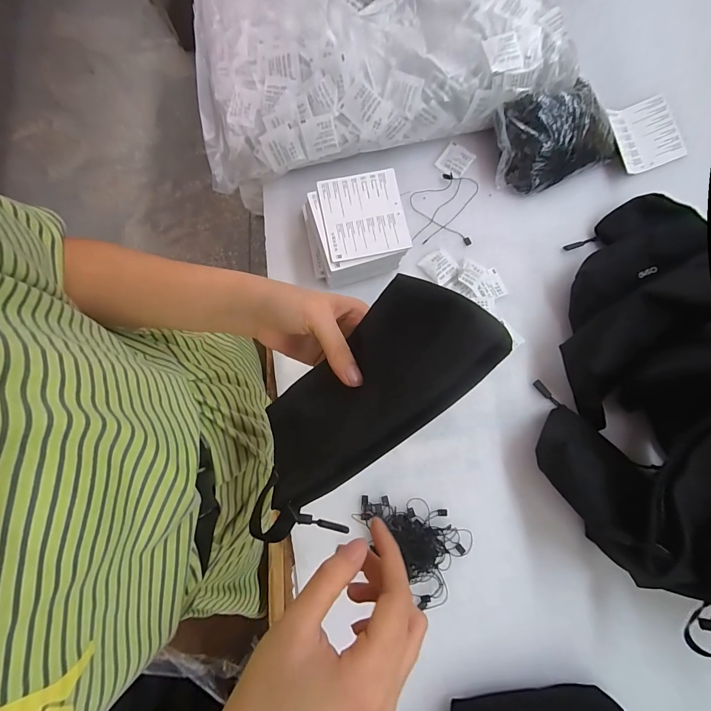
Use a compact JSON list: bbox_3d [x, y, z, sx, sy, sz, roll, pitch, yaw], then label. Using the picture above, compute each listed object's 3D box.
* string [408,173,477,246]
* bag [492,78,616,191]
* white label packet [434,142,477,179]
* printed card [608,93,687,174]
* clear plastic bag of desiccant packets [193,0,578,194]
[{"bbox_3d":[0.113,-0.190,0.464,0.084,0.005,0.103,10,80,2],"label":"string"},{"bbox_3d":[0.252,-0.271,0.443,0.150,0.046,0.109,-22,115,-9],"label":"bag"},{"bbox_3d":[0.133,-0.259,0.476,0.039,0.006,0.043,37,82,6],"label":"white label packet"},{"bbox_3d":[0.383,-0.291,0.472,0.083,0.016,0.087,-20,81,-4],"label":"printed card"},{"bbox_3d":[0.007,-0.425,0.458,0.440,0.097,0.342,-12,80,-2],"label":"clear plastic bag of desiccant packets"}]

